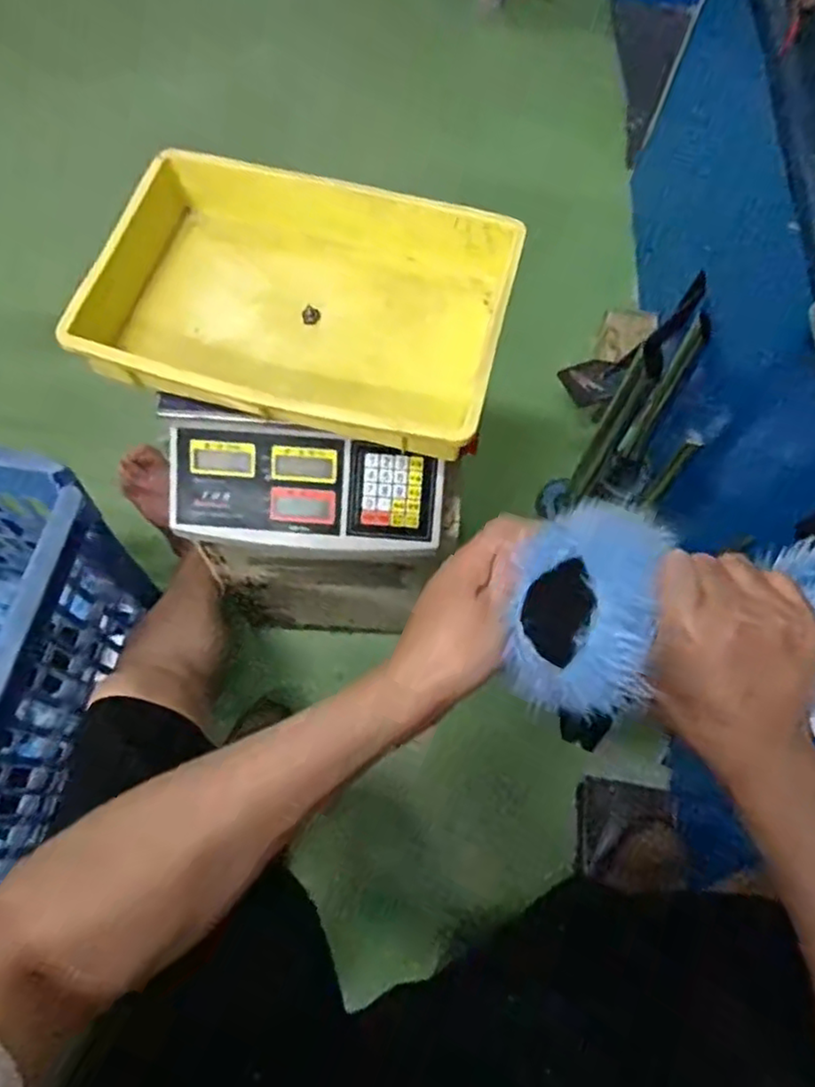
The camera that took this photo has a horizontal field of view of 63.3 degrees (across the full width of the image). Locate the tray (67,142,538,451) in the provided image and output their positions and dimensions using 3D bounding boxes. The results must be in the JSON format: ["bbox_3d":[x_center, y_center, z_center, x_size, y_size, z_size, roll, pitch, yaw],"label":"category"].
[{"bbox_3d":[-0.090,-0.227,0.614,0.353,0.081,0.250,14,68,4],"label":"tray"}]

